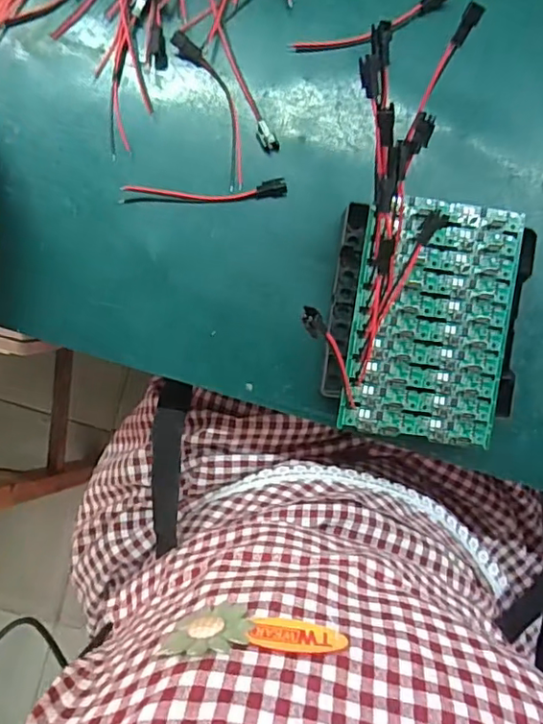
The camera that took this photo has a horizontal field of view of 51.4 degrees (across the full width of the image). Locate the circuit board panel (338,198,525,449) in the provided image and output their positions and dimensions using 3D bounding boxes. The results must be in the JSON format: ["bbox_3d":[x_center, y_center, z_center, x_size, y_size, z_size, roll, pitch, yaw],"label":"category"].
[{"bbox_3d":[0.094,-0.024,0.331,0.090,0.004,0.137,8,91,-1],"label":"circuit board panel"}]

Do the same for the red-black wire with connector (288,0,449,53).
[{"bbox_3d":[0.061,-0.205,0.343,0.100,0.009,0.013,-20,95,2],"label":"red-black wire with connector"}]

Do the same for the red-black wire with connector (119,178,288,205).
[{"bbox_3d":[-0.041,-0.104,0.346,0.100,0.007,0.012,-3,95,0],"label":"red-black wire with connector"}]

